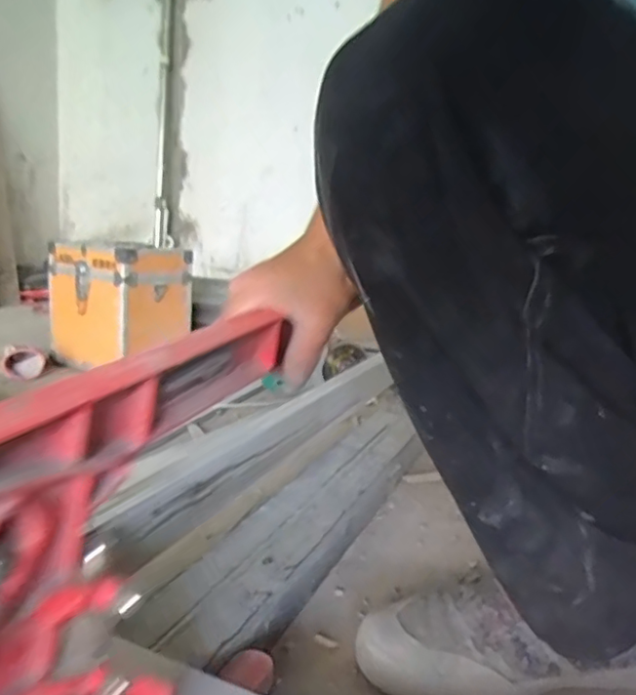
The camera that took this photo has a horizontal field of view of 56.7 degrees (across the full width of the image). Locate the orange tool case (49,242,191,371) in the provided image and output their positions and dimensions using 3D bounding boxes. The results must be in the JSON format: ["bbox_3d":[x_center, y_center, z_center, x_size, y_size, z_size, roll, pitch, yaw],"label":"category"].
[{"bbox_3d":[-0.381,-0.087,1.147,0.221,0.218,0.201,12,14,33],"label":"orange tool case"}]

